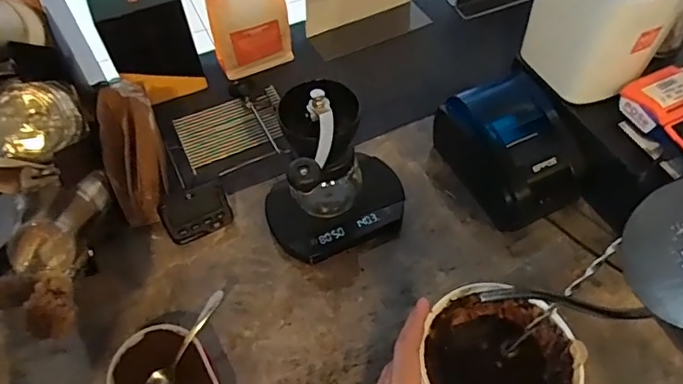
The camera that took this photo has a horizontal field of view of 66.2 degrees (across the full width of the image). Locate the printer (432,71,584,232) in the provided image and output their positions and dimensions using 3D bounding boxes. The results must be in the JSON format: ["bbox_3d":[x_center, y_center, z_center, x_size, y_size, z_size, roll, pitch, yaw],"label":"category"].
[{"bbox_3d":[0.227,-0.057,0.696,0.130,0.113,0.180,-24,57,-14],"label":"printer"}]

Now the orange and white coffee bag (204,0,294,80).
[{"bbox_3d":[-0.141,-0.267,0.804,0.120,0.170,0.055,-18,56,-10],"label":"orange and white coffee bag"}]

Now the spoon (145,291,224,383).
[{"bbox_3d":[-0.171,0.163,0.565,0.025,0.027,0.127,21,58,17],"label":"spoon"}]

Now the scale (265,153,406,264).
[{"bbox_3d":[-0.003,0.021,0.692,0.182,0.047,0.112,-23,57,-13],"label":"scale"}]

